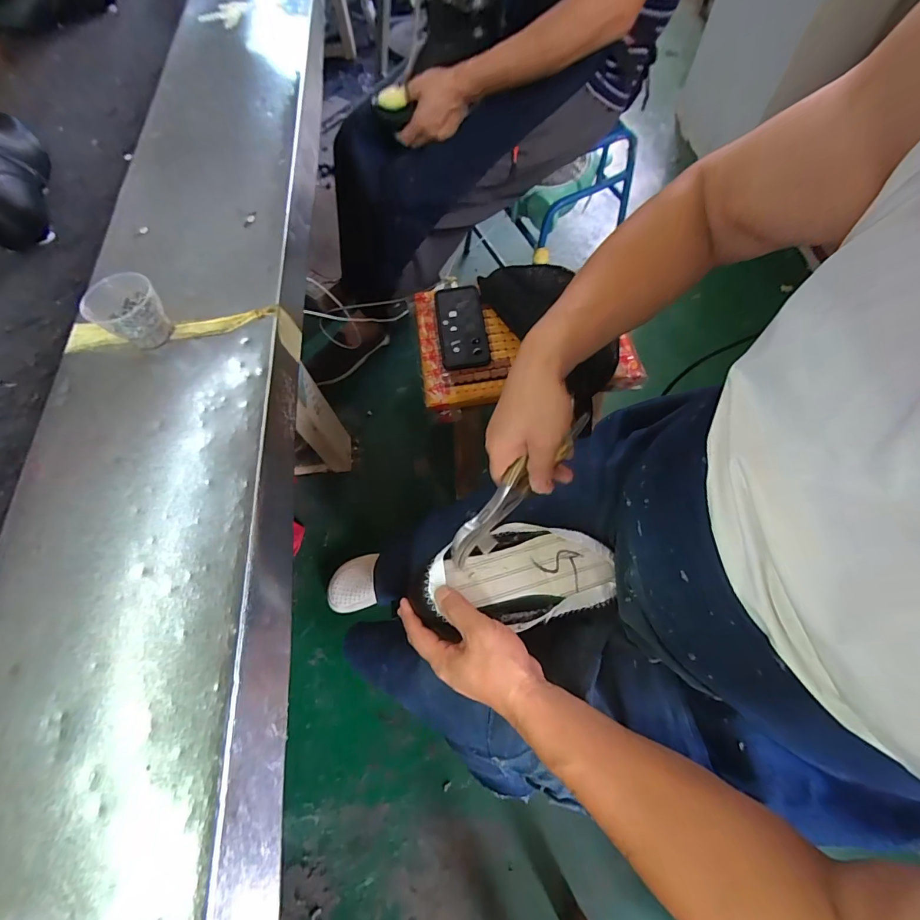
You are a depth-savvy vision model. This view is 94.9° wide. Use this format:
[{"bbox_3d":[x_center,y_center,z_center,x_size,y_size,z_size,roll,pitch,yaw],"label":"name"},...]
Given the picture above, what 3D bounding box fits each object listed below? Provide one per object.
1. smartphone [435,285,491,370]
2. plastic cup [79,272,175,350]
[{"bbox_3d":[0.003,-0.230,0.727,0.080,0.014,0.170,-7,67,0],"label":"smartphone"},{"bbox_3d":[-0.328,-0.148,0.426,0.058,0.053,0.062,35,73,15],"label":"plastic cup"}]

